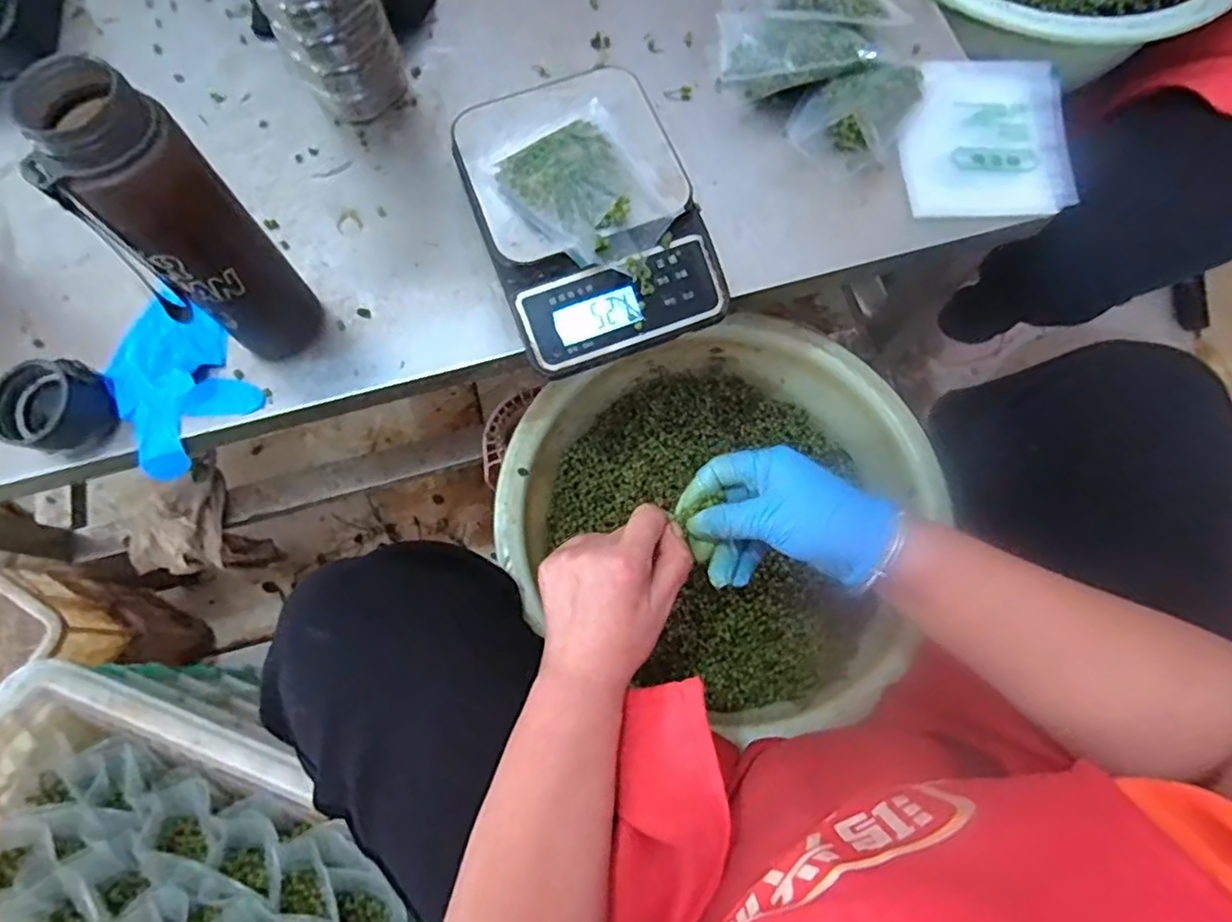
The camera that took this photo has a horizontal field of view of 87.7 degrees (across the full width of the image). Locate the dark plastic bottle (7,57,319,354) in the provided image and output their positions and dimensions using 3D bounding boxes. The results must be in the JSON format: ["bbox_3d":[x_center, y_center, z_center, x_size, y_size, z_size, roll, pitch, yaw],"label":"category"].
[{"bbox_3d":[-0.251,-0.128,0.387,0.066,0.202,0.059,-16,73,-4],"label":"dark plastic bottle"}]

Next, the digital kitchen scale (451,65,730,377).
[{"bbox_3d":[-0.021,-0.180,0.471,0.151,0.059,0.206,-20,74,-6],"label":"digital kitchen scale"}]

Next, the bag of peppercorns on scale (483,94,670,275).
[{"bbox_3d":[-0.017,-0.187,0.432,0.093,0.037,0.124,-35,76,-10],"label":"bag of peppercorns on scale"}]

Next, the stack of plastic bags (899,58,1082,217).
[{"bbox_3d":[0.293,-0.261,0.514,0.125,0.016,0.148,2,73,1],"label":"stack of plastic bags"}]

